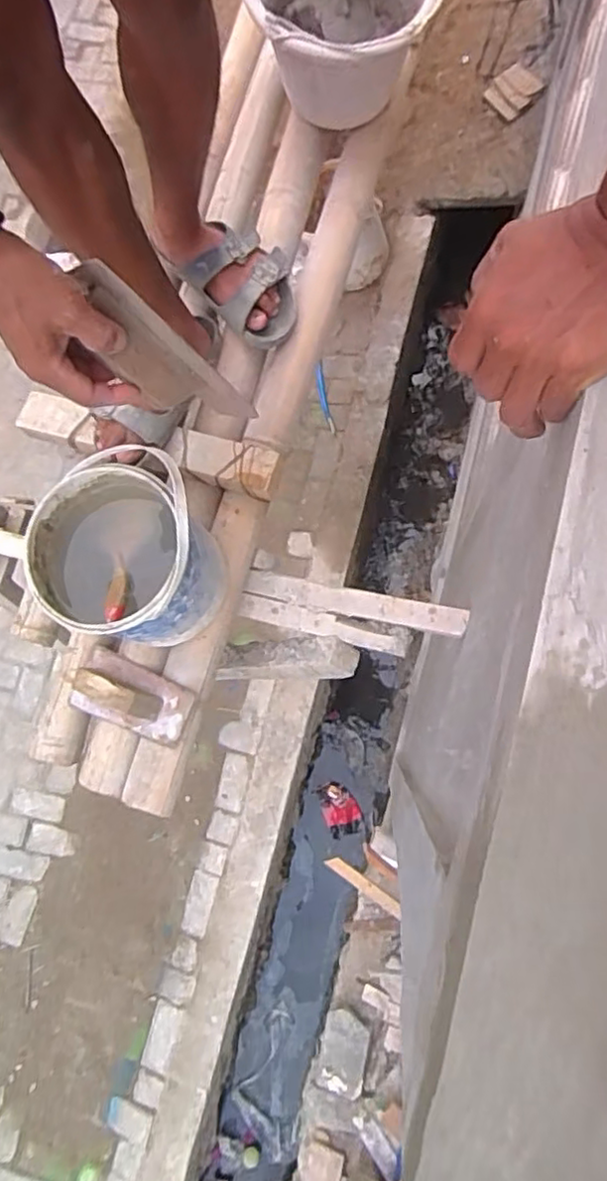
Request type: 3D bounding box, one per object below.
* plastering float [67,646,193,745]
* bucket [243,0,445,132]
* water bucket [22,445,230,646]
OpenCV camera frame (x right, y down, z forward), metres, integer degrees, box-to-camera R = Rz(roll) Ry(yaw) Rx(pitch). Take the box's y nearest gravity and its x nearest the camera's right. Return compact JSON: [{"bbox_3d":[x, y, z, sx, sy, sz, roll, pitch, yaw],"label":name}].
[{"bbox_3d":[-0.226,0.135,0.842,0.161,0.057,0.085,19,81,11],"label":"plastering float"},{"bbox_3d":[0.050,-0.779,0.903,0.247,0.150,0.243,-1,78,7],"label":"bucket"},{"bbox_3d":[-0.206,-0.040,0.762,0.188,0.239,0.190,-1,78,7],"label":"water bucket"}]

